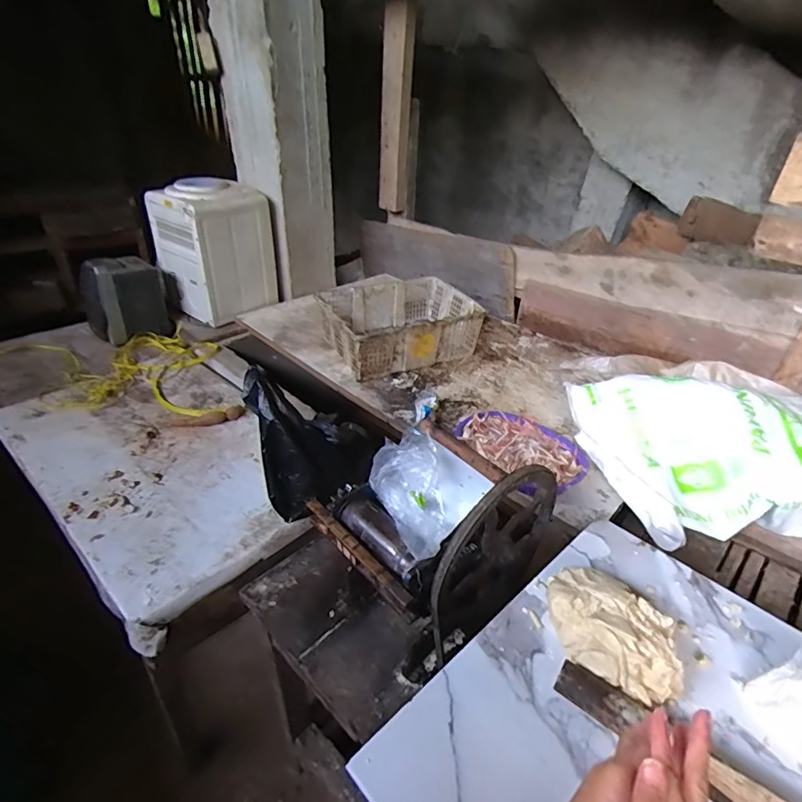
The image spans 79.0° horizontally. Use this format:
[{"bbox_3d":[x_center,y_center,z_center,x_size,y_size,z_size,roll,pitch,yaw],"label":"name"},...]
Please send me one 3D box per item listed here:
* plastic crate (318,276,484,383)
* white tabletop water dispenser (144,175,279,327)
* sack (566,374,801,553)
[{"bbox_3d":[-0.010,-0.262,1.613,0.467,0.138,0.358,-15,37,-24],"label":"plastic crate"},{"bbox_3d":[-0.683,-0.539,1.786,0.336,0.453,0.315,23,39,28],"label":"white tabletop water dispenser"},{"bbox_3d":[0.741,0.115,1.043,0.660,0.188,0.419,4,34,2],"label":"sack"}]

